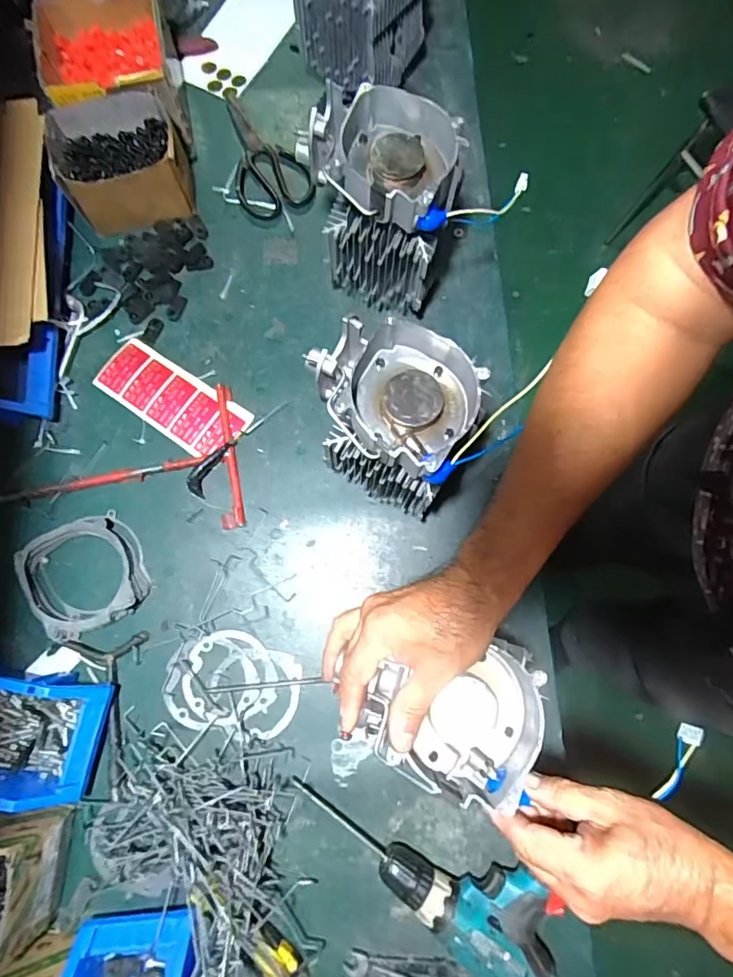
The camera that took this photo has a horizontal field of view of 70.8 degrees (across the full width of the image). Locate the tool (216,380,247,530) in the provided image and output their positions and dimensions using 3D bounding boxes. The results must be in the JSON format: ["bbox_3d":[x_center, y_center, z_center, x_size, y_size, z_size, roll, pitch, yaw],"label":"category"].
[{"bbox_3d":[-0.165,-0.041,0.621,0.025,0.007,0.176,-6,78,-2],"label":"tool"}]

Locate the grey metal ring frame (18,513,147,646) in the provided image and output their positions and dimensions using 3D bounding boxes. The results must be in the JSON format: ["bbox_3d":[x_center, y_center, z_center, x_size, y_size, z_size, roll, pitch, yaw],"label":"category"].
[{"bbox_3d":[-0.320,0.098,0.585,0.121,0.026,0.122,-25,79,-6],"label":"grey metal ring frame"}]

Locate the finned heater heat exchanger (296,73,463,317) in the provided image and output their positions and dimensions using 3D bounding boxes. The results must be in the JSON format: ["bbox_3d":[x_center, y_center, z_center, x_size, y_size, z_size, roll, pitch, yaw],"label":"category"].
[{"bbox_3d":[0.012,-0.294,0.571,0.128,0.221,0.122,0,78,0],"label":"finned heater heat exchanger"}]

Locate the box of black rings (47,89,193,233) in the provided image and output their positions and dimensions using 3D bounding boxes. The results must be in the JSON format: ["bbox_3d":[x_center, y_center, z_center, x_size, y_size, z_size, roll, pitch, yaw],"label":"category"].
[{"bbox_3d":[-0.302,-0.405,0.647,0.148,0.083,0.117,-12,78,-3],"label":"box of black rings"}]

